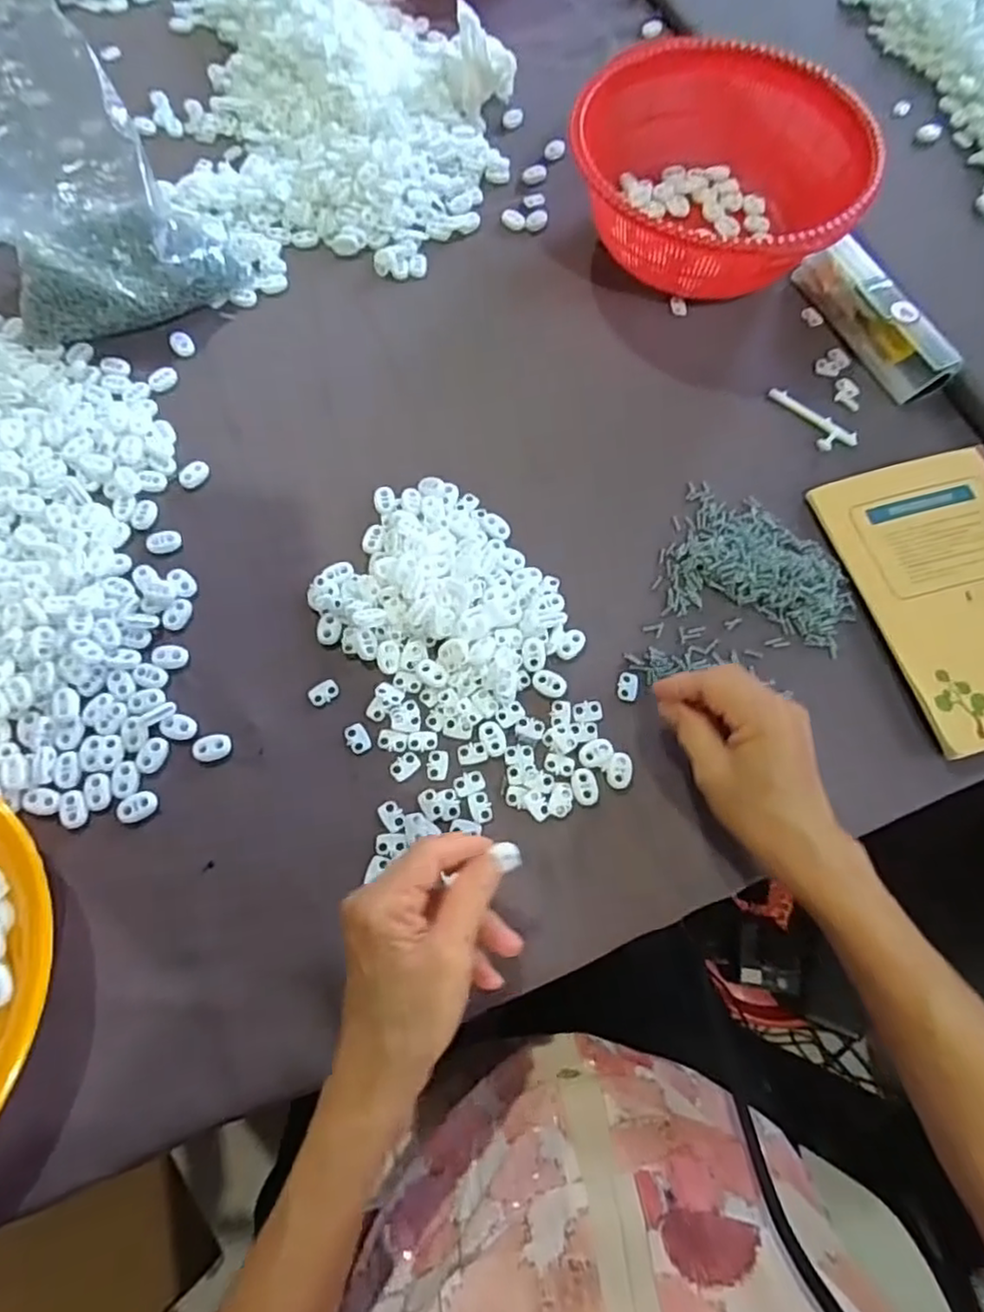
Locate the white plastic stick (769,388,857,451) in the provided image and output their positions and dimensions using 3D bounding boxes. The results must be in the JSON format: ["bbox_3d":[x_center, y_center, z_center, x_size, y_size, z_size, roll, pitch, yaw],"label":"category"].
[{"bbox_3d":[0.245,-0.182,0.514,0.075,0.005,0.027,42,73,15],"label":"white plastic stick"}]

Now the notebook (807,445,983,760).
[{"bbox_3d":[0.336,-0.051,0.453,0.162,0.012,0.207,-14,69,-6],"label":"notebook"}]

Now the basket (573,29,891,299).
[{"bbox_3d":[0.184,-0.387,0.543,0.228,0.080,0.202,31,71,11],"label":"basket"}]

